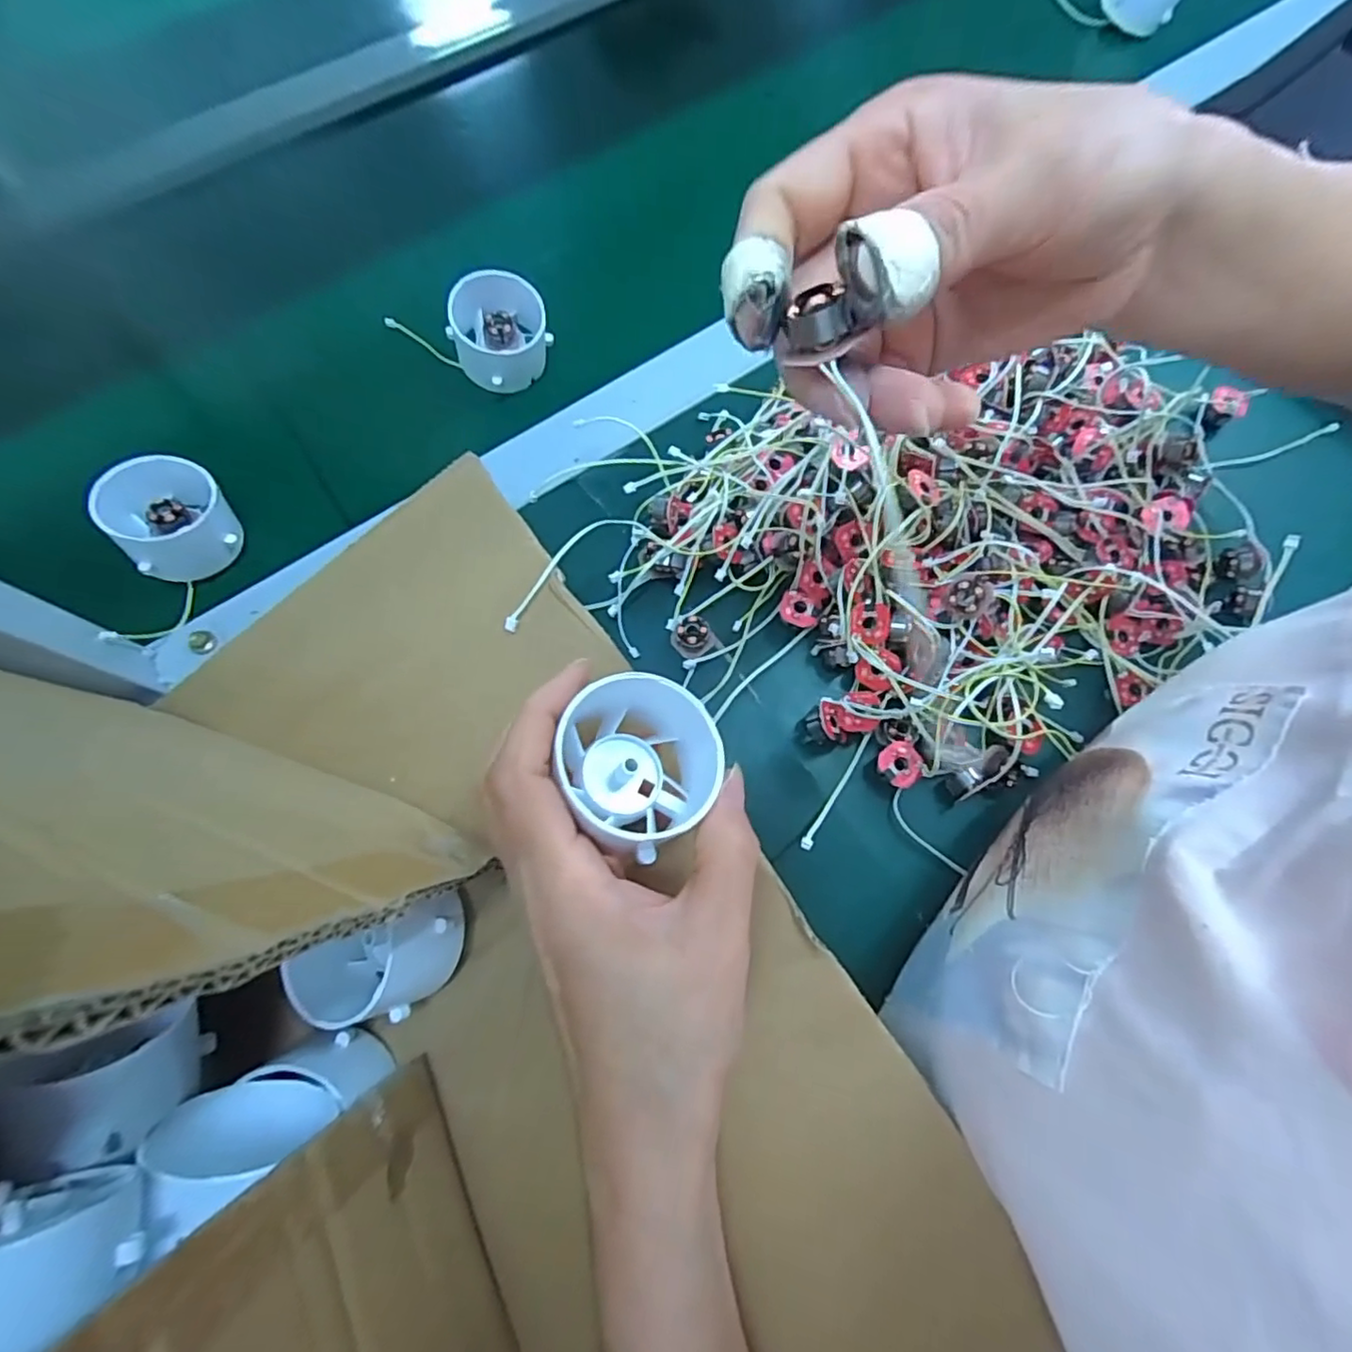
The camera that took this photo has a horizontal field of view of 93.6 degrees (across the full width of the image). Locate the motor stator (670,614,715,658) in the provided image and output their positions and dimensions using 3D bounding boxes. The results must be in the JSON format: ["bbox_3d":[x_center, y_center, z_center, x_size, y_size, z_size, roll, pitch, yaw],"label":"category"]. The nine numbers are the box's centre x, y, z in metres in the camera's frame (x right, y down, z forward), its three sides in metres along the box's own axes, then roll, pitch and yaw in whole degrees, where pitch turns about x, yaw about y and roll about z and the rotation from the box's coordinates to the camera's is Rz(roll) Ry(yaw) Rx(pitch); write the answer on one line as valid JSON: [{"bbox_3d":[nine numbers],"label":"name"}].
[{"bbox_3d":[0.009,-0.020,0.309,0.017,0.010,0.021,34,73,8],"label":"motor stator"}]

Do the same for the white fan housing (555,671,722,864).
[{"bbox_3d":[-0.013,0.028,0.202,0.051,0.043,0.050,14,63,-10],"label":"white fan housing"}]

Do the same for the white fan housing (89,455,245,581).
[{"bbox_3d":[-0.247,-0.077,0.312,0.053,0.035,0.050,1,71,-3],"label":"white fan housing"}]

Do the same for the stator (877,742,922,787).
[{"bbox_3d":[0.103,0.042,0.297,0.019,0.012,0.020,1,71,-3],"label":"stator"}]

